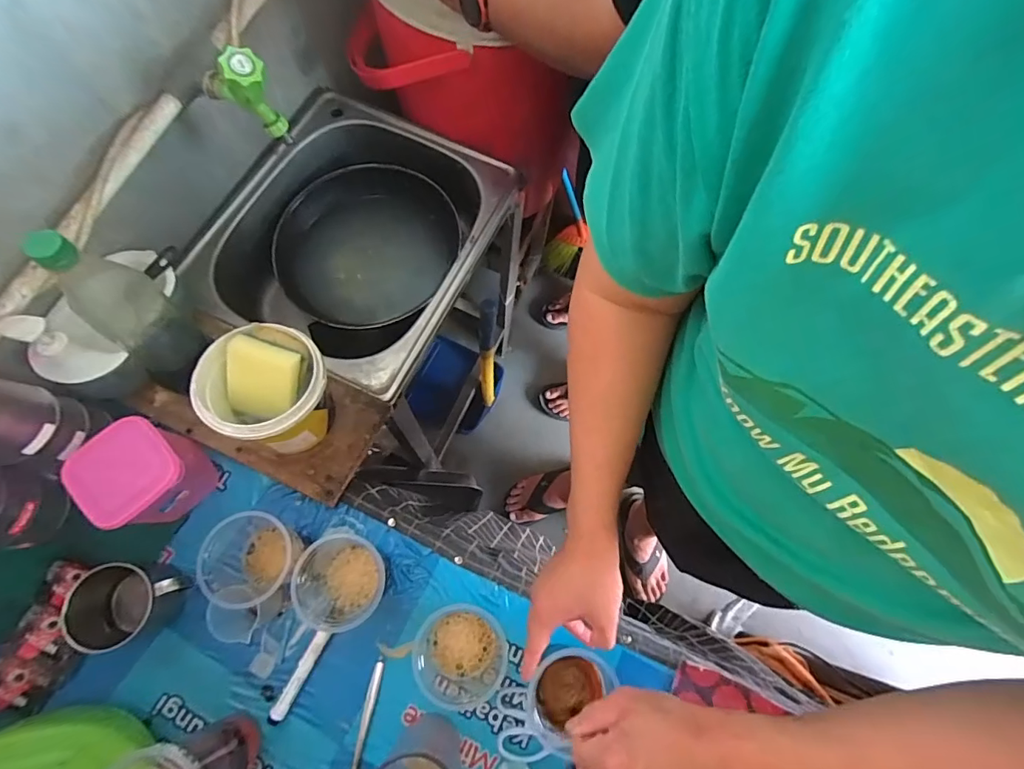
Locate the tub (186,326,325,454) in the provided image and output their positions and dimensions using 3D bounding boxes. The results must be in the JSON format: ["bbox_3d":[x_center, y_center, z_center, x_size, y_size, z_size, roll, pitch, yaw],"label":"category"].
[{"bbox_3d":[-0.276,0.012,0.568,0.120,0.134,0.127,1,70,-1],"label":"tub"}]

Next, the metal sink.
[{"bbox_3d":[-0.264,-0.240,0.812,0.408,0.151,0.453,24,71,7],"label":"metal sink"}]

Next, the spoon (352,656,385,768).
[{"bbox_3d":[-0.168,0.399,0.521,0.028,0.014,0.171,9,70,2],"label":"spoon"}]

